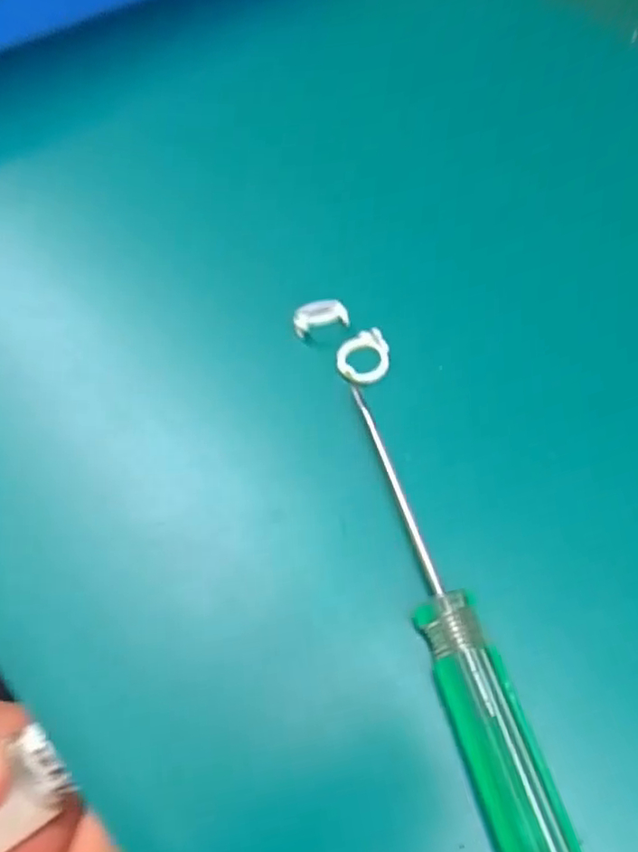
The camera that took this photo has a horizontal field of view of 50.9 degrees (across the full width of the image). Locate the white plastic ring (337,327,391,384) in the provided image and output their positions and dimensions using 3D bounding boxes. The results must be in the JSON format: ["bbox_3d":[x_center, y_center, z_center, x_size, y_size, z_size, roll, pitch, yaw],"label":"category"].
[{"bbox_3d":[0.013,-0.020,0.195,0.015,0.006,0.016,0,61,0],"label":"white plastic ring"}]

